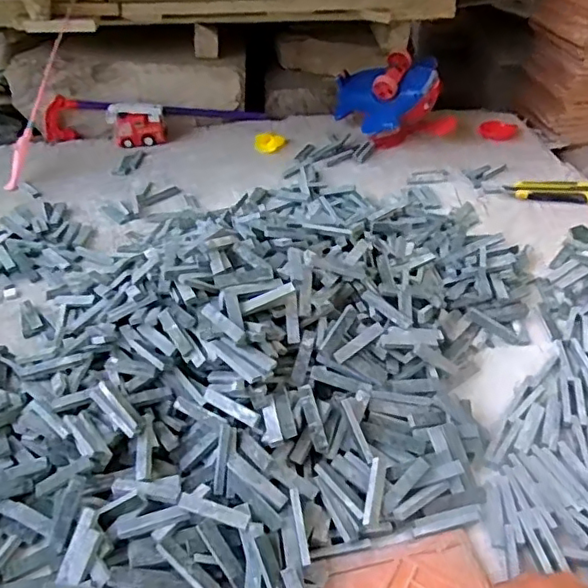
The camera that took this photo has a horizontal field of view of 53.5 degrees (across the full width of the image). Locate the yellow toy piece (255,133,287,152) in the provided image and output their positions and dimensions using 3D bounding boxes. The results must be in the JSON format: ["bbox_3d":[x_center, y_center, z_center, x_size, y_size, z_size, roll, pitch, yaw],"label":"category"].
[{"bbox_3d":[-0.043,-0.275,1.058,0.054,0.022,0.042,-2,44,-2],"label":"yellow toy piece"}]

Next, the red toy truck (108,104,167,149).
[{"bbox_3d":[-0.286,-0.310,1.067,0.103,0.062,0.053,-13,43,-11],"label":"red toy truck"}]

